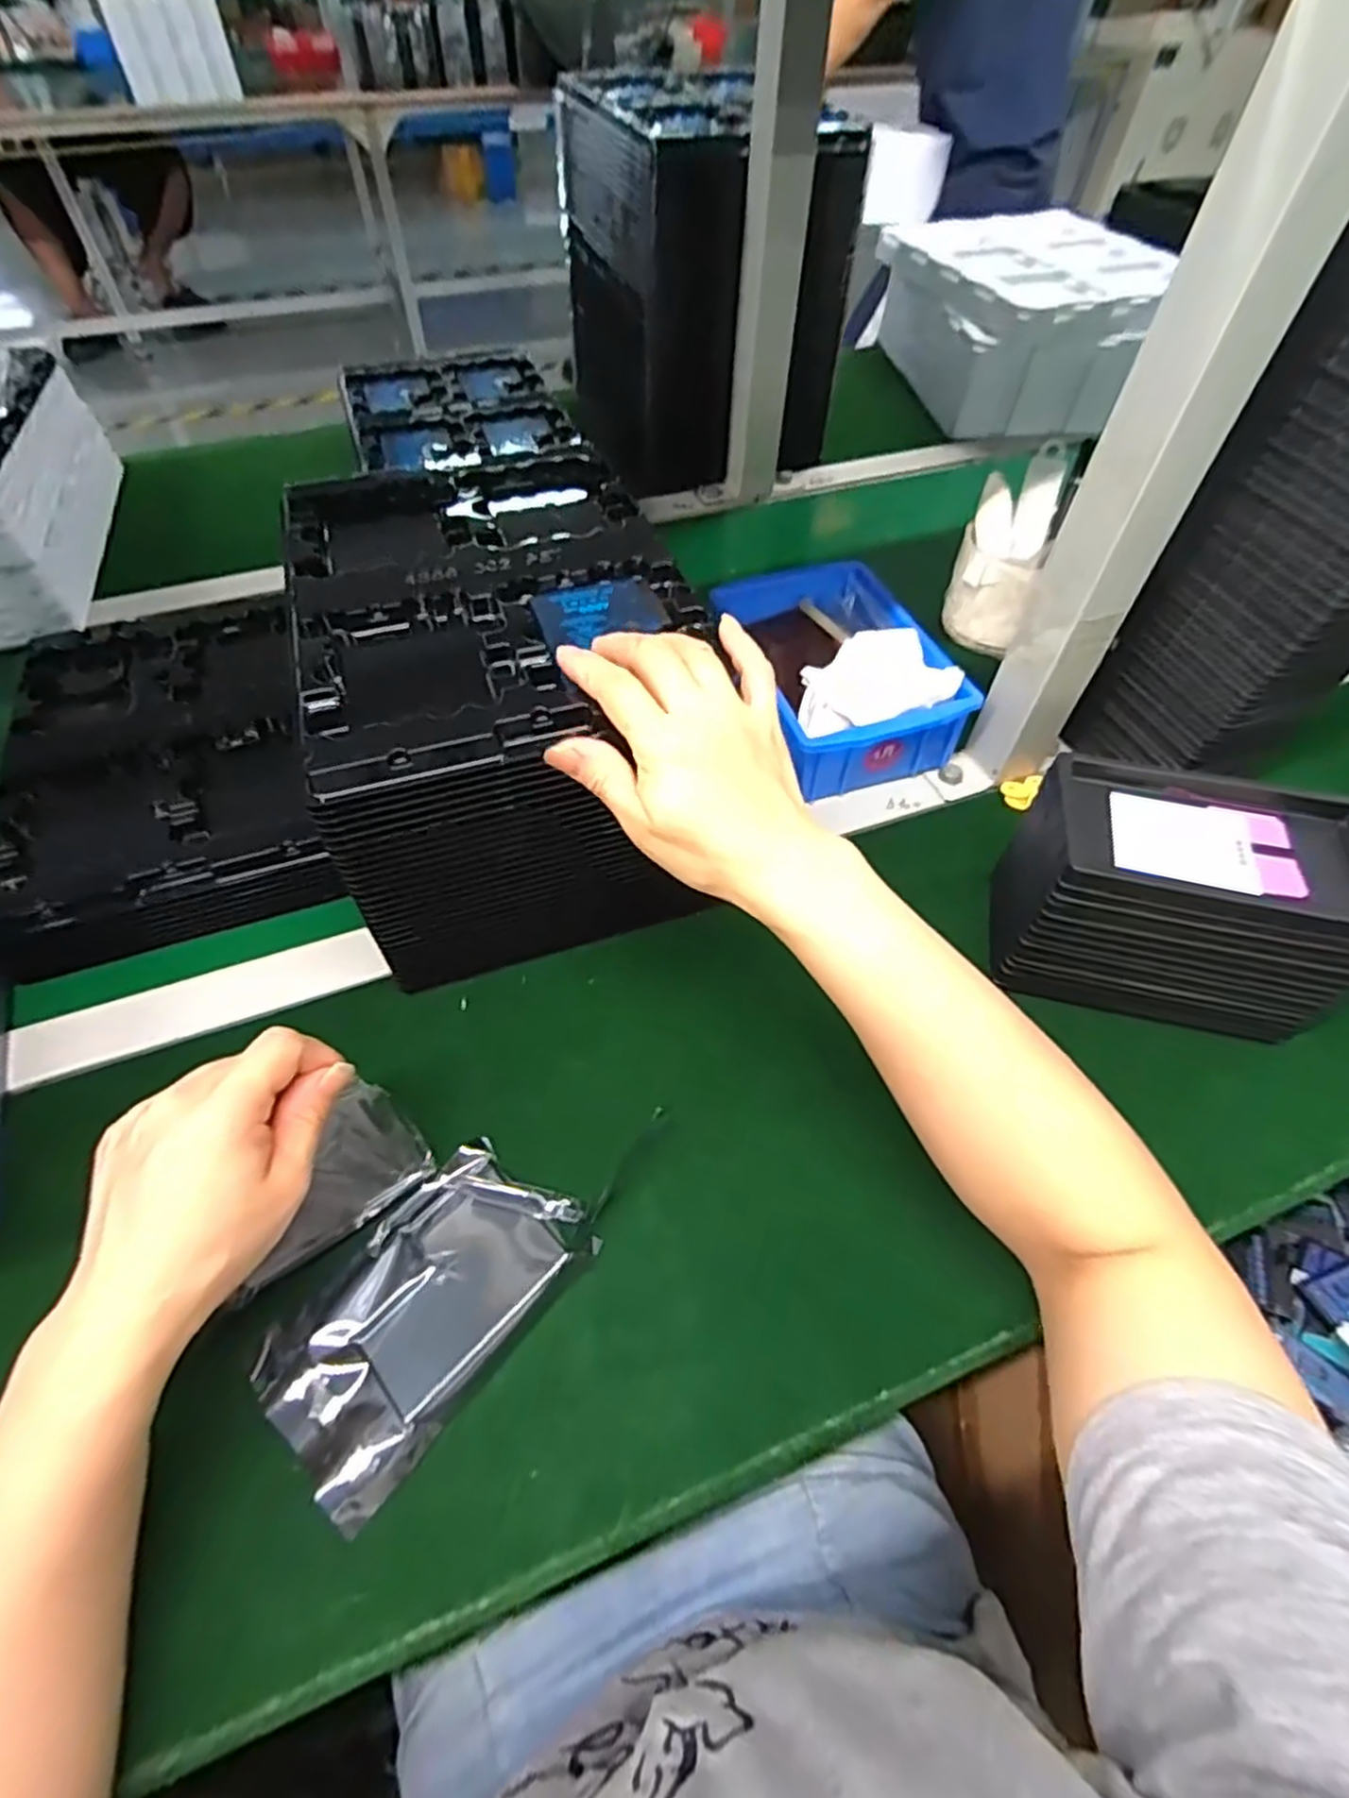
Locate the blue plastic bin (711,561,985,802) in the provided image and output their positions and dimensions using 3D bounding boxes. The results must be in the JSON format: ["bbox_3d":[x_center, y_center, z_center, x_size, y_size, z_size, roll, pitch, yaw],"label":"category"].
[{"bbox_3d":[0.120,-0.184,0.585,0.136,0.077,0.215,-12,55,-10],"label":"blue plastic bin"}]

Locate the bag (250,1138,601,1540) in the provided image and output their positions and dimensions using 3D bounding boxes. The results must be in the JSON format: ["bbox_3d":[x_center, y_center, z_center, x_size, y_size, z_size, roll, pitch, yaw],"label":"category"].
[{"bbox_3d":[-0.116,0.187,0.347,0.084,0.014,0.144,35,61,22],"label":"bag"}]

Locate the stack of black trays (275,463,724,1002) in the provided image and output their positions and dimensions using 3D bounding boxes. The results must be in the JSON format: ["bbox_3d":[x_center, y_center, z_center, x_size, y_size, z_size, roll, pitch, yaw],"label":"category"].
[{"bbox_3d":[-0.105,-0.128,0.476,0.197,0.165,0.281,-13,56,-11],"label":"stack of black trays"}]

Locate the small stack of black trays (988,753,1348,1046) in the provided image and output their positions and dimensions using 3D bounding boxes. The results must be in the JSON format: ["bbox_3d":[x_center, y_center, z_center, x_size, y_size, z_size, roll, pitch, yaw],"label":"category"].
[{"bbox_3d":[0.284,0.002,0.434,0.169,0.115,0.120,10,54,6],"label":"small stack of black trays"}]

